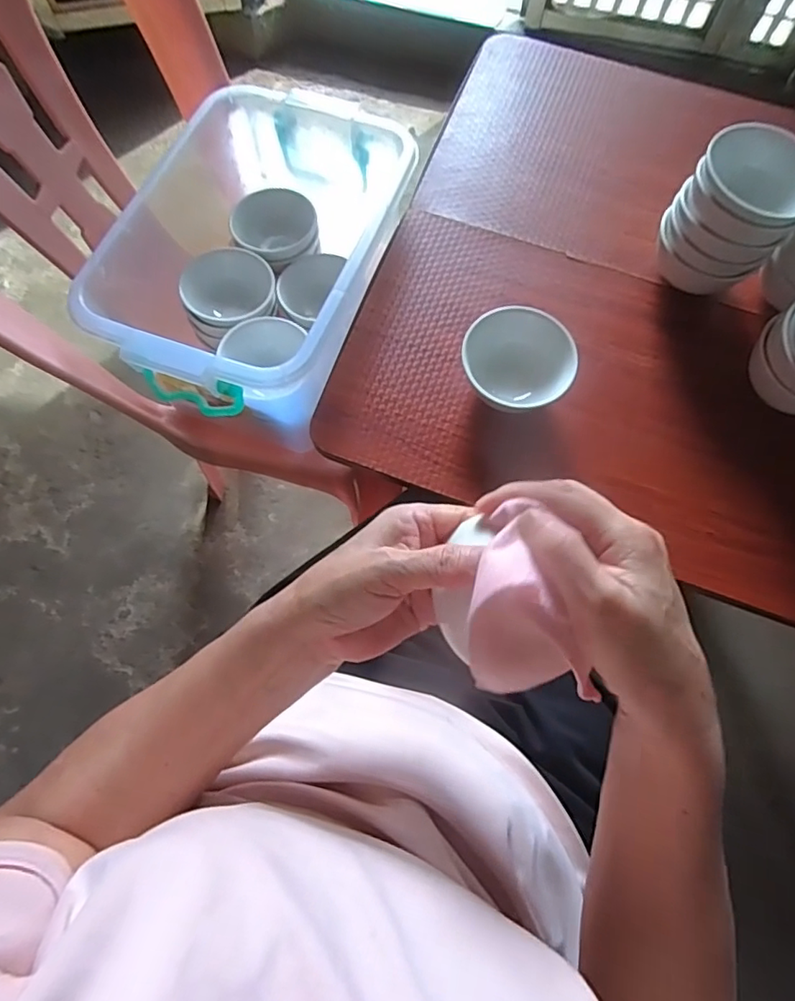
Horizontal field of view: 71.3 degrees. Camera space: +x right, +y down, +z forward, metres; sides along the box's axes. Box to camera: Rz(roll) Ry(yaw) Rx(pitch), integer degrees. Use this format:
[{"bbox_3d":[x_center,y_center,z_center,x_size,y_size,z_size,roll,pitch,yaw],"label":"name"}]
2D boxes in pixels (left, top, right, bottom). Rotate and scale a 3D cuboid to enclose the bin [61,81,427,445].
[{"bbox_3d":[-0.150,-0.242,0.584,0.249,0.155,0.335,21,72,5],"label":"bin"}]

